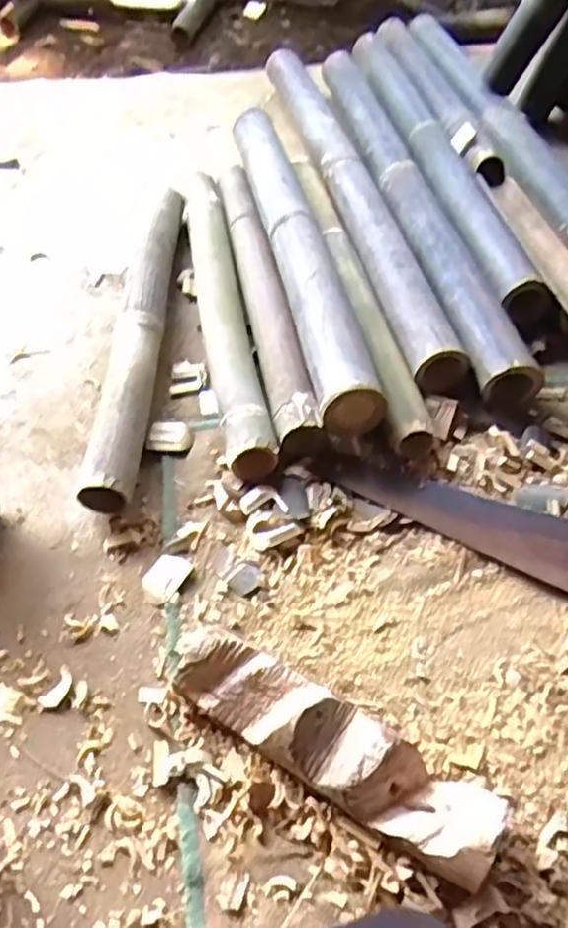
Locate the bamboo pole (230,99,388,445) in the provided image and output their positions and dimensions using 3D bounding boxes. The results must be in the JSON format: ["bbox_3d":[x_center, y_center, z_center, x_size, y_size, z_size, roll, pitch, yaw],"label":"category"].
[{"bbox_3d":[0.018,-0.343,1.041,0.083,0.061,0.766,-10,52,-4],"label":"bamboo pole"}]

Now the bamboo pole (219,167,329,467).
[{"bbox_3d":[-0.037,-0.268,1.033,0.059,0.057,0.663,-11,52,-5],"label":"bamboo pole"}]

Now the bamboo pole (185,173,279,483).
[{"bbox_3d":[-0.093,-0.240,1.016,0.067,0.059,0.657,-10,52,-4],"label":"bamboo pole"}]

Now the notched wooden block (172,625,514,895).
[{"bbox_3d":[0.035,0.245,0.619,0.315,0.055,0.077,25,58,22],"label":"notched wooden block"}]

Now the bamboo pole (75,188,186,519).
[{"bbox_3d":[-0.199,-0.202,0.993,0.061,0.066,0.639,-1,52,3],"label":"bamboo pole"}]

